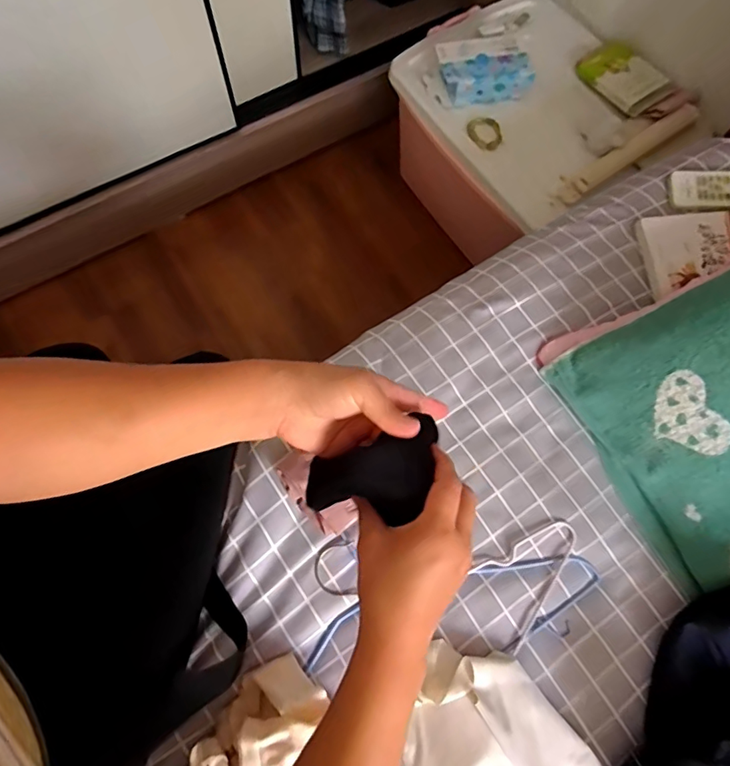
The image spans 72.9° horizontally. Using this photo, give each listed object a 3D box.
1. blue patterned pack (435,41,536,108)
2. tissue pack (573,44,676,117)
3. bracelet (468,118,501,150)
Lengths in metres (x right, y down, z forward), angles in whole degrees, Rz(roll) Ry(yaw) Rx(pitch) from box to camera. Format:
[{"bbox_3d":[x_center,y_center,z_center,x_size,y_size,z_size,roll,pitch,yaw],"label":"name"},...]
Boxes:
[{"bbox_3d":[0.231,-0.608,0.966,0.176,0.058,0.111,-8,73,-5],"label":"blue patterned pack"},{"bbox_3d":[0.502,-0.596,0.956,0.112,0.025,0.166,-34,77,-12],"label":"tissue pack"},{"bbox_3d":[0.232,-0.483,0.955,0.064,0.019,0.065,4,73,-1],"label":"bracelet"}]

